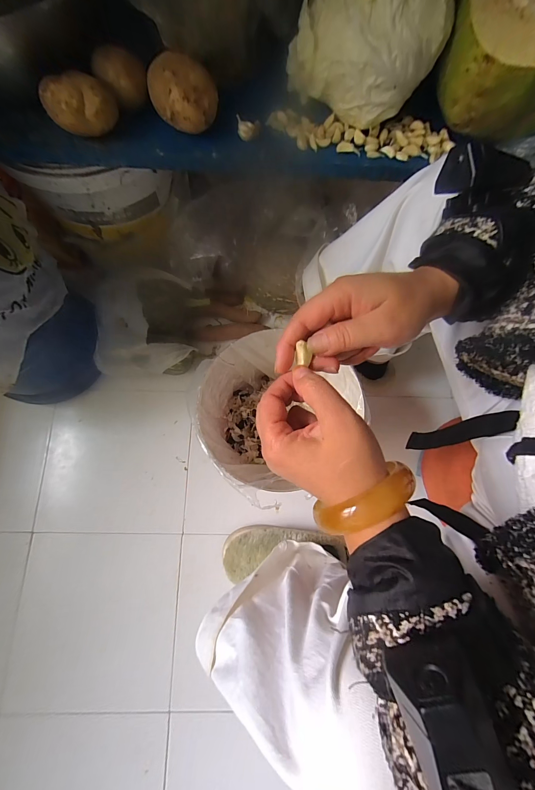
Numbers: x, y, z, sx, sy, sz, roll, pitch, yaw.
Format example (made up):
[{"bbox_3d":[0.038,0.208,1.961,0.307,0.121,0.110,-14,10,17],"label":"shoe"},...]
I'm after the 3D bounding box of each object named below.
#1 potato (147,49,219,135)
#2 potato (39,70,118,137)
[{"bbox_3d":[-0.103,-0.367,0.369,0.076,0.047,0.069,-12,77,-7],"label":"potato"},{"bbox_3d":[-0.222,-0.345,0.362,0.079,0.044,0.052,-25,79,-9],"label":"potato"}]

